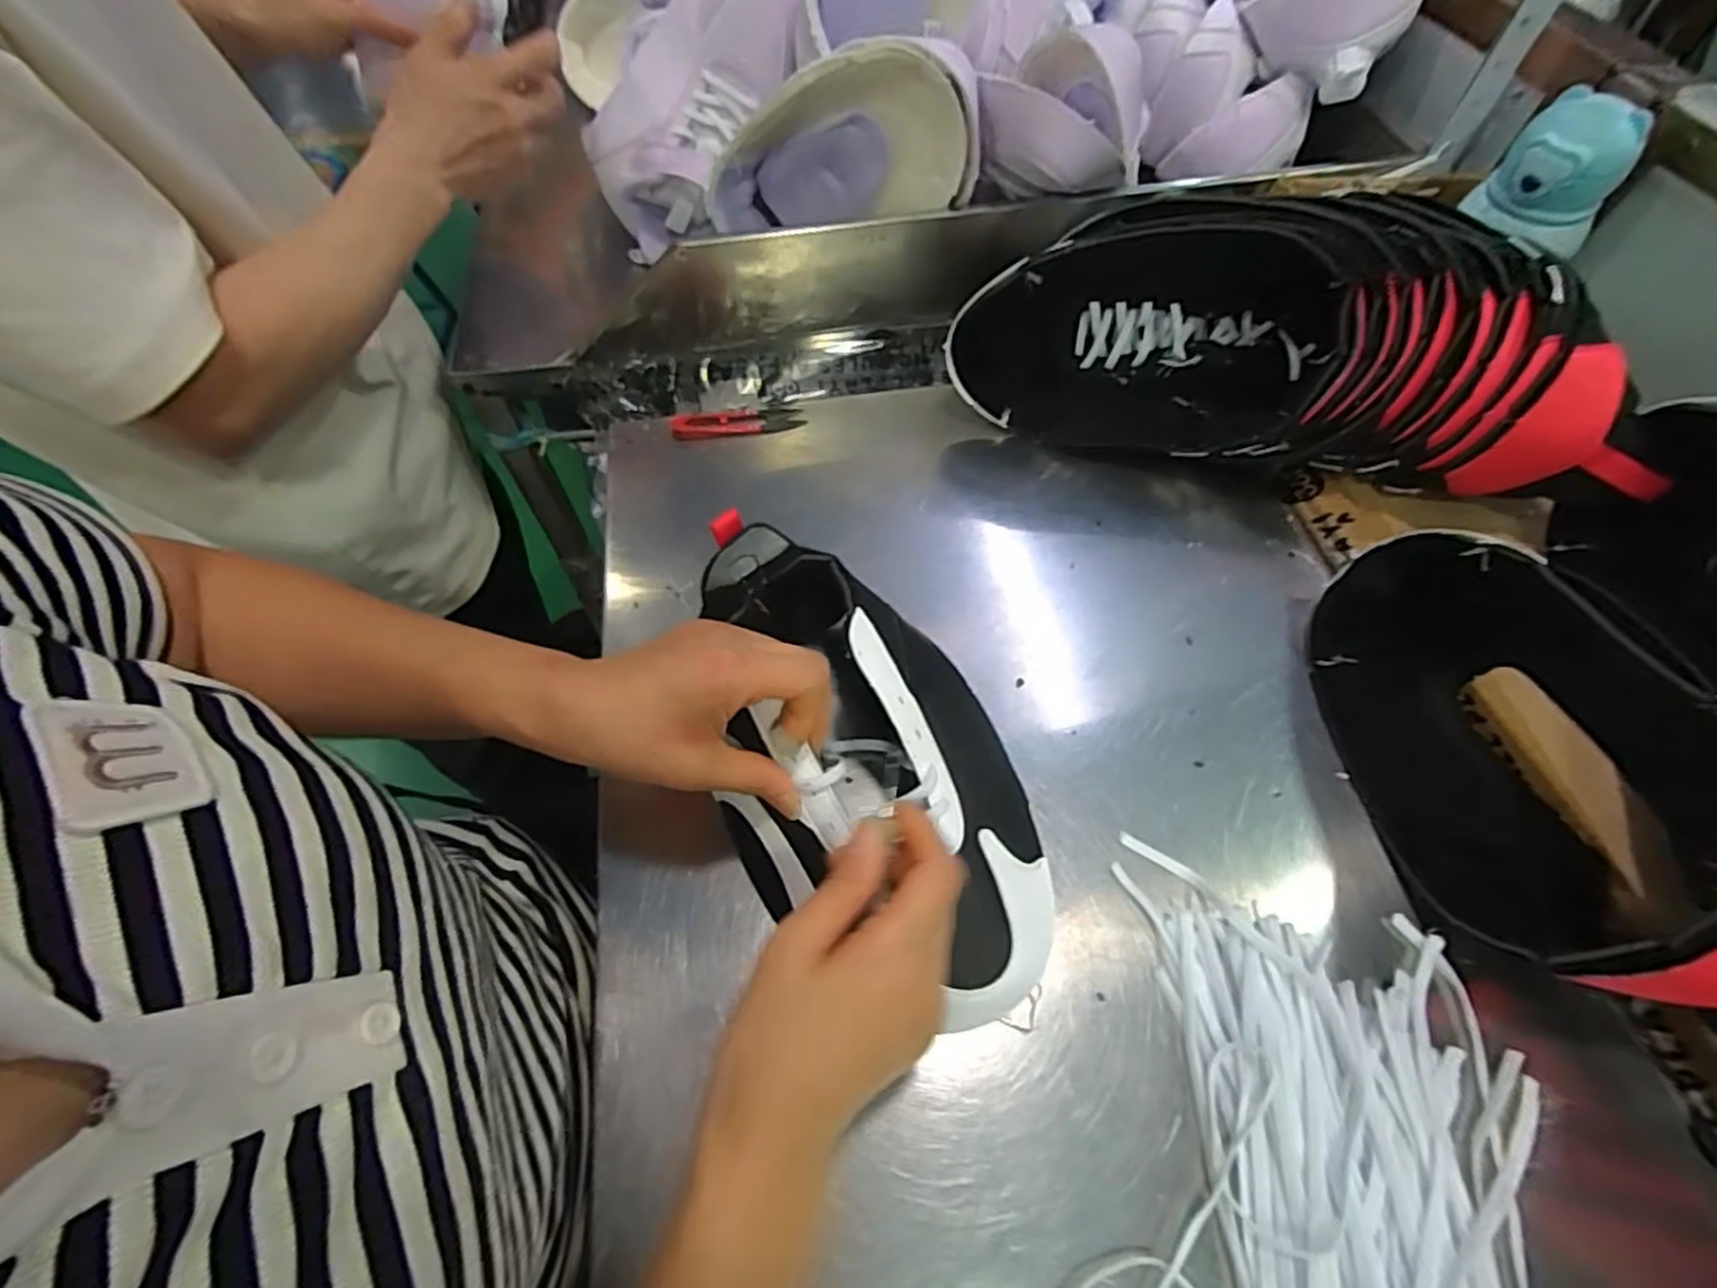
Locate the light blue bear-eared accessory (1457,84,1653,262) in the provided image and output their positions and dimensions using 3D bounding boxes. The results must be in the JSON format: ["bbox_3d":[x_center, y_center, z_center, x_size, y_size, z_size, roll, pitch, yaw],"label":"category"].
[{"bbox_3d":[0.463,-0.316,0.485,0.059,0.076,0.065,-6,58,-3],"label":"light blue bear-eared accessory"}]

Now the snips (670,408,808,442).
[{"bbox_3d":[-0.095,-0.175,0.574,0.100,0.014,0.024,-8,58,-4],"label":"snips"}]

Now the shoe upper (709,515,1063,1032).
[{"bbox_3d":[-0.001,0.065,0.388,0.128,0.098,0.267,-31,76,-17],"label":"shoe upper"}]

